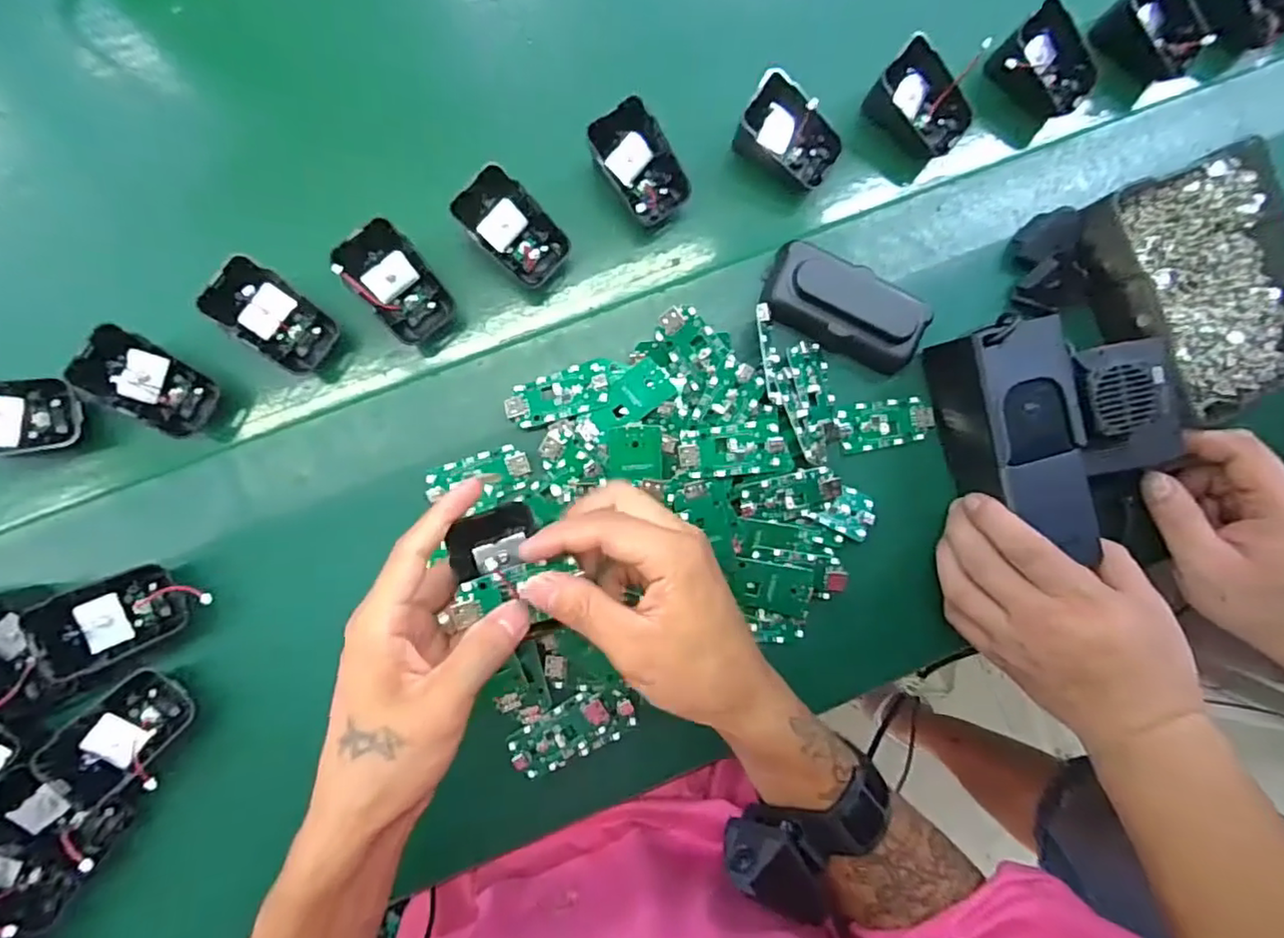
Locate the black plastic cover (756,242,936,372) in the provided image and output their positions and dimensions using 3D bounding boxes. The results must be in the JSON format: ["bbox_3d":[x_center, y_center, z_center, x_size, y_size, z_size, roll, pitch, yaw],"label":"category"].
[{"bbox_3d":[0.132,-0.104,0.398,0.105,0.027,0.055,21,85,-2],"label":"black plastic cover"}]

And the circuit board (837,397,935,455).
[{"bbox_3d":[0.163,-0.030,0.410,0.063,0.005,0.031,-11,87,-5],"label":"circuit board"}]

